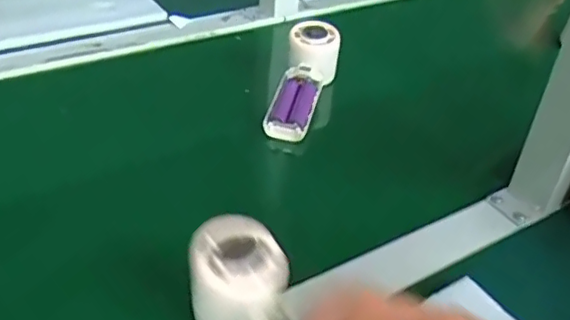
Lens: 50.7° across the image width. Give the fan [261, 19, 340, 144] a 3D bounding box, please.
[{"bbox_3d":[0.016,-0.088,0.630,0.055,0.063,0.151,13,37,11],"label":"fan"}]

